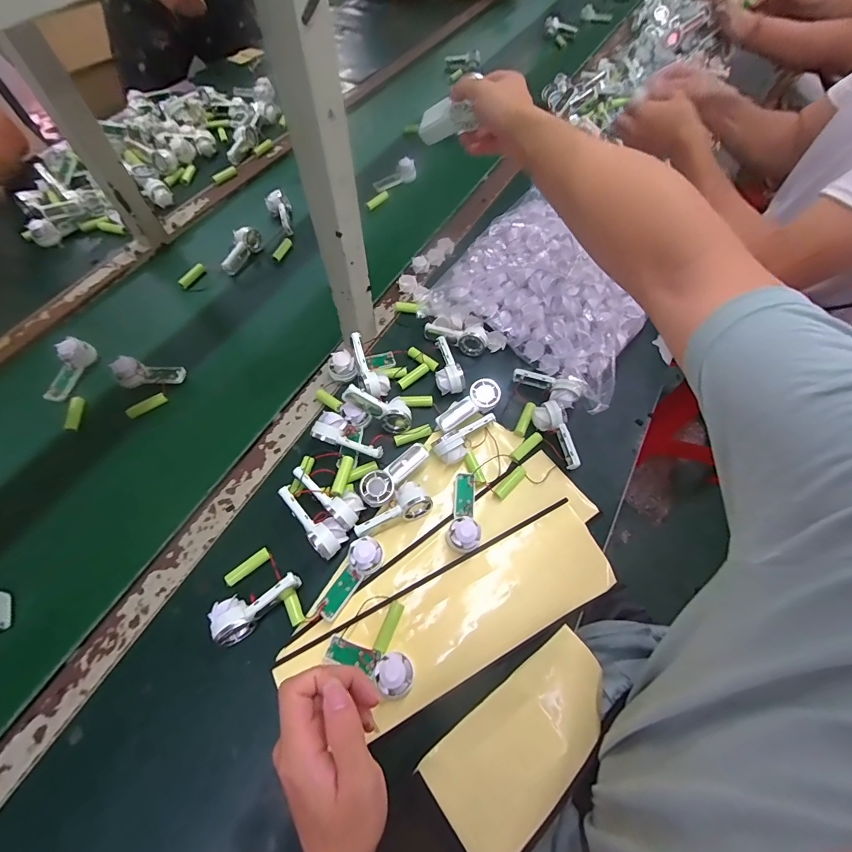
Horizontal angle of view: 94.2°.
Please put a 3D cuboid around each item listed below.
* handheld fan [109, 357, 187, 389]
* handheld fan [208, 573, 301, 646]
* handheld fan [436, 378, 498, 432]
[{"bbox_3d":[-0.390,-0.072,0.560,0.085,0.036,0.035,5,63,1],"label":"handheld fan"},{"bbox_3d":[-0.178,0.190,0.421,0.093,0.035,0.042,-29,67,-15],"label":"handheld fan"},{"bbox_3d":[0.057,-0.026,0.530,0.092,0.028,0.037,-35,69,2],"label":"handheld fan"}]

